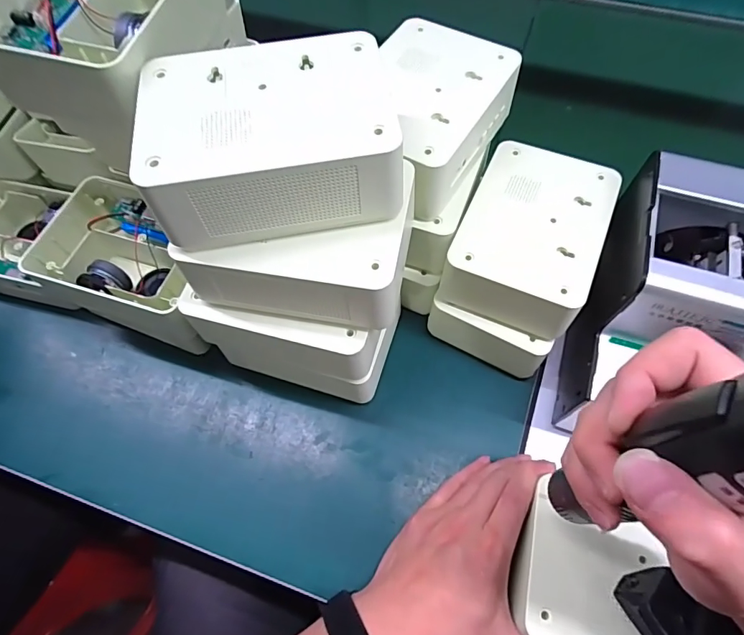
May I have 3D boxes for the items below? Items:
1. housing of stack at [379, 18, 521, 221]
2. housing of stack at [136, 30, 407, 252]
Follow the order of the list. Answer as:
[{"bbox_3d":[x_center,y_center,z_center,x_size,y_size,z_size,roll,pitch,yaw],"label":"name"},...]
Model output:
[{"bbox_3d":[0.041,-0.158,0.348,0.100,0.053,0.142,29,67,16],"label":"housing of stack"},{"bbox_3d":[-0.056,-0.104,0.264,0.136,0.057,0.101,-6,62,-2],"label":"housing of stack"}]

